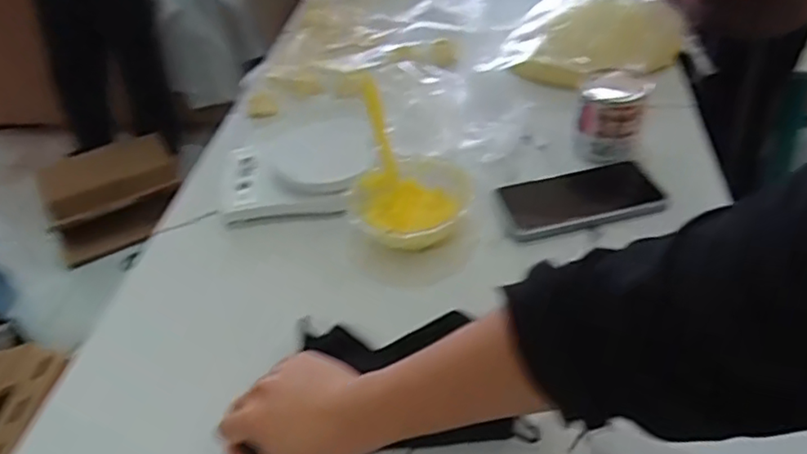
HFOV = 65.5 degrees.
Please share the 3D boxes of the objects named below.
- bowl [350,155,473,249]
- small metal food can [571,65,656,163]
[{"bbox_3d":[0.006,-0.017,0.635,0.115,0.043,0.122,-4,41,4],"label":"bowl"},{"bbox_3d":[0.231,-0.125,0.696,0.072,0.091,0.076,-4,41,4],"label":"small metal food can"}]

